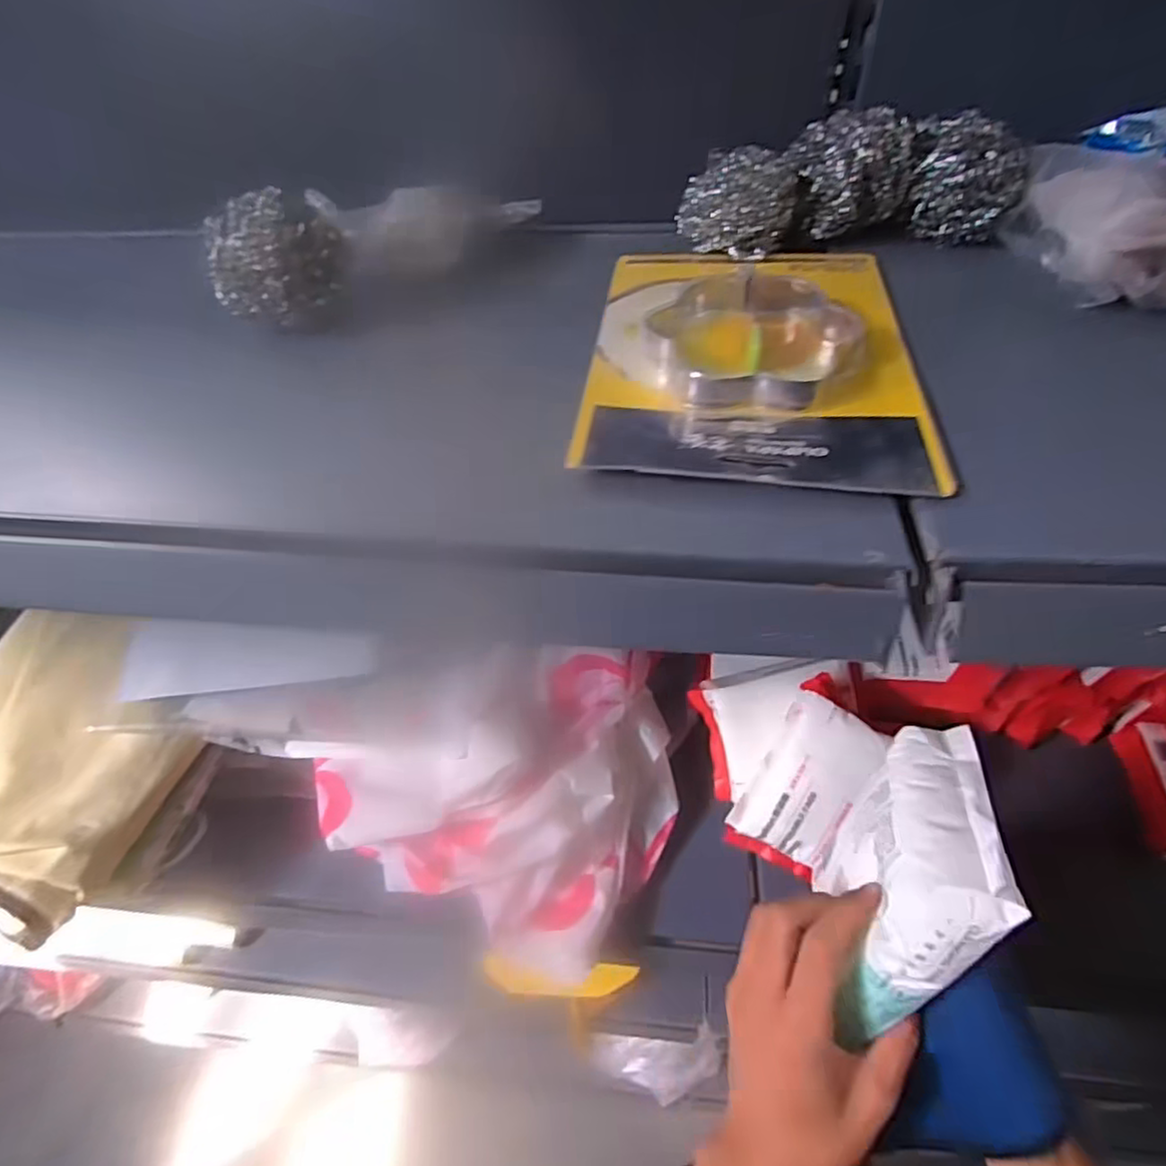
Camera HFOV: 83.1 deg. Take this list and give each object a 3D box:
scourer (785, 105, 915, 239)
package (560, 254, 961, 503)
[{"bbox_3d":[0.143,-0.224,0.358,0.055,0.047,0.044,-15,50,-10],"label":"scourer"},{"bbox_3d":[0.077,-0.111,0.302,0.139,0.021,0.193,4,50,7],"label":"package"}]

